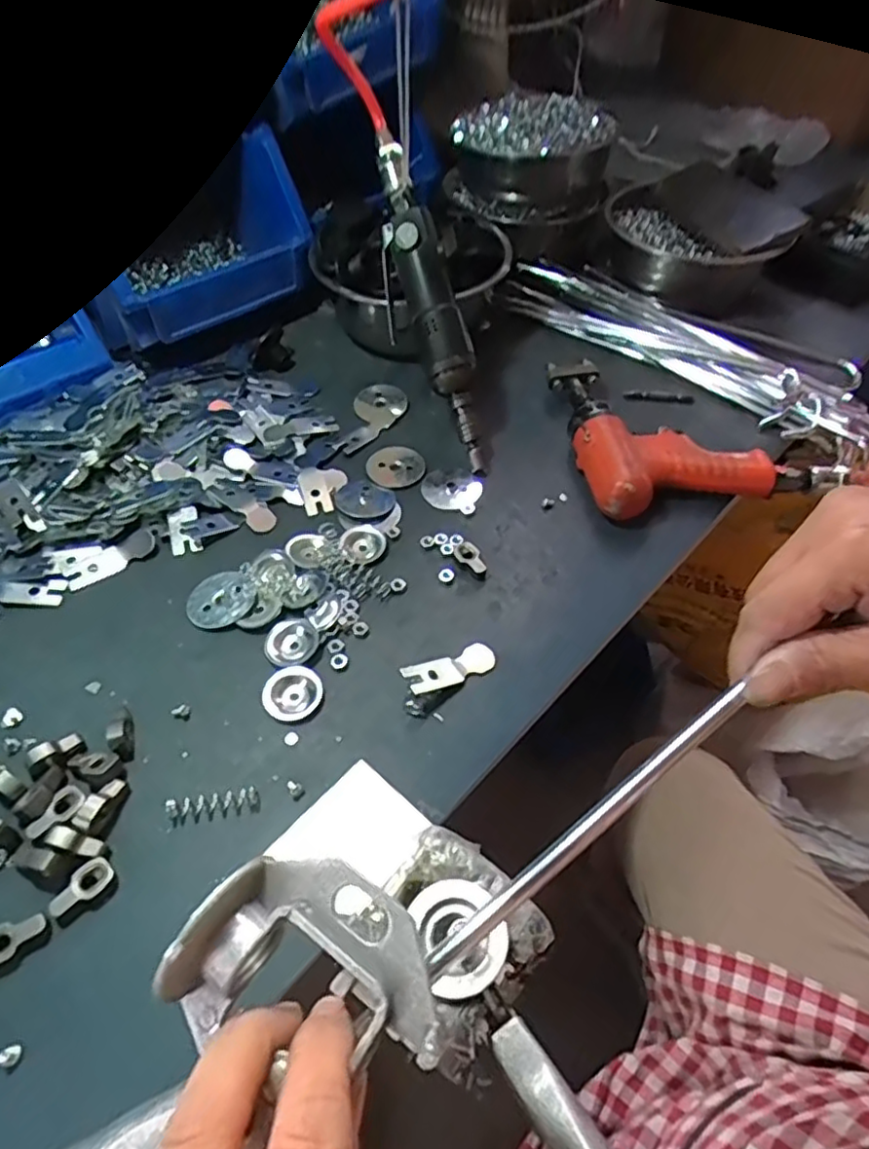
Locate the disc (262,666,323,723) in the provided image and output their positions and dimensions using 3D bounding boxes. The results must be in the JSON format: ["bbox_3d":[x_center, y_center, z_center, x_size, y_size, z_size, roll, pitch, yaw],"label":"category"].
[{"bbox_3d":[-0.087,0.072,0.396,0.034,0.005,0.034,0,51,0],"label":"disc"}]

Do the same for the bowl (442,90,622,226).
[{"bbox_3d":[0.100,-0.453,0.706,0.171,0.078,0.148,3,49,2],"label":"bowl"}]

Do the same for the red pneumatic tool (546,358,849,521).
[{"bbox_3d":[0.201,-0.127,0.542,0.195,0.041,0.183,-10,52,-8],"label":"red pneumatic tool"}]

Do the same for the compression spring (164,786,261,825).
[{"bbox_3d":[-0.120,0.125,0.352,0.047,0.009,0.012,-10,52,-8],"label":"compression spring"}]

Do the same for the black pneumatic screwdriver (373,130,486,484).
[{"bbox_3d":[-0.005,-0.206,0.511,0.047,0.045,0.261,-18,94,-16],"label":"black pneumatic screwdriver"}]

